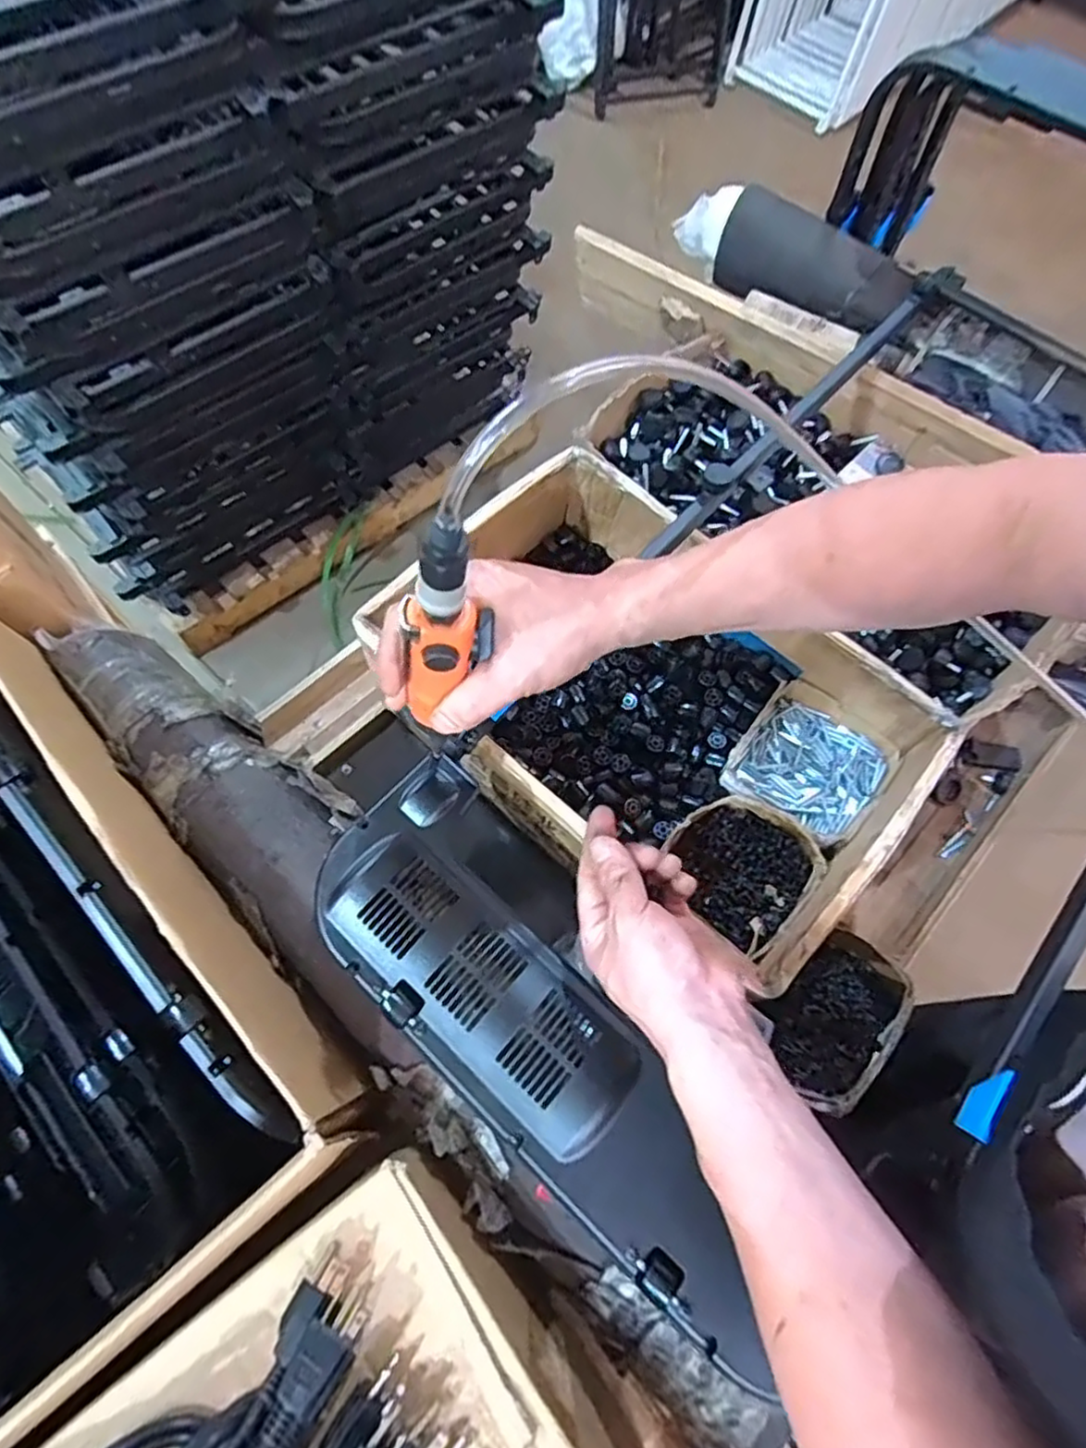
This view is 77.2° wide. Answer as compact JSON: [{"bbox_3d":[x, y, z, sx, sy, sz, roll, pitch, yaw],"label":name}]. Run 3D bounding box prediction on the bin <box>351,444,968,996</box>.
[{"bbox_3d":[0.107,-0.016,0.726,0.527,0.139,0.346,41,71,14],"label":"bin"}]

